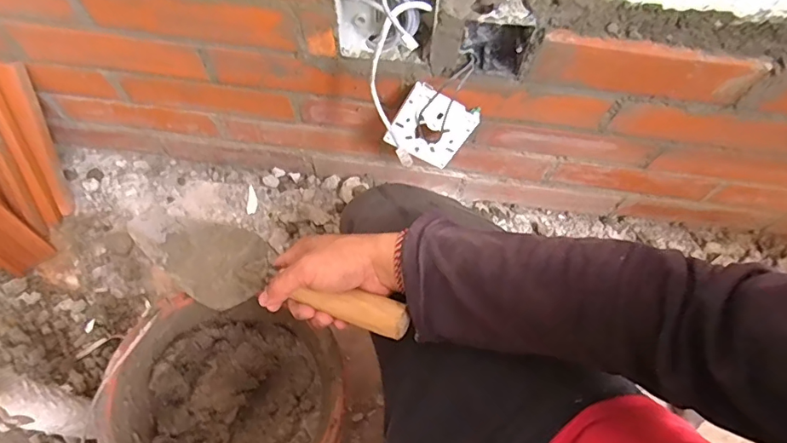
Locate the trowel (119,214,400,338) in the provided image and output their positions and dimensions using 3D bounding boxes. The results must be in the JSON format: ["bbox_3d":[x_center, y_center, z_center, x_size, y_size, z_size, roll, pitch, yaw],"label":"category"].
[{"bbox_3d":[-0.129,0.051,0.476,0.309,0.056,0.081,14,63,27],"label":"trowel"}]

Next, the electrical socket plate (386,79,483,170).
[{"bbox_3d":[0.046,-0.113,0.603,0.088,0.090,0.013,24,42,-15],"label":"electrical socket plate"}]

